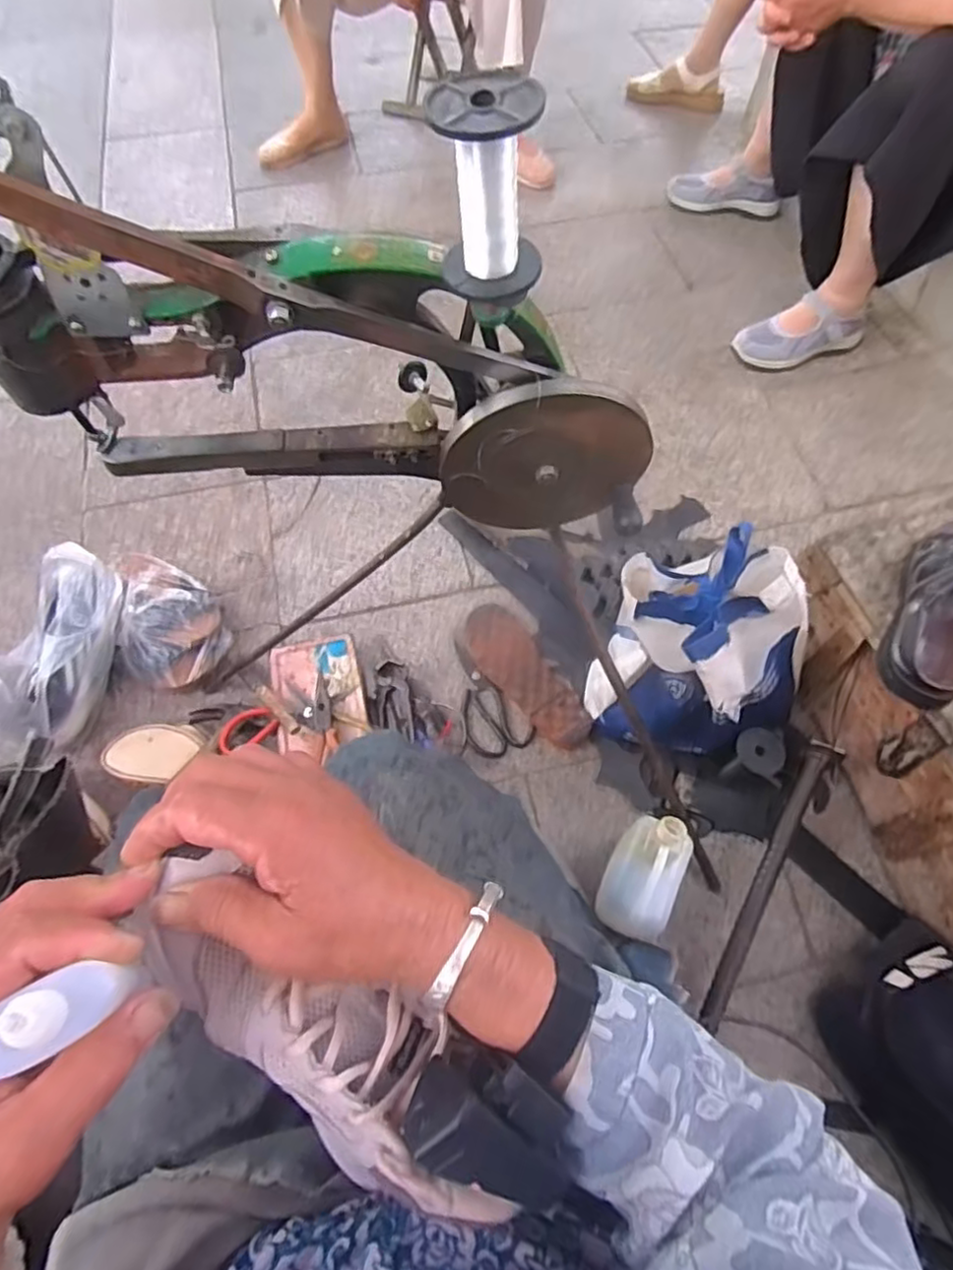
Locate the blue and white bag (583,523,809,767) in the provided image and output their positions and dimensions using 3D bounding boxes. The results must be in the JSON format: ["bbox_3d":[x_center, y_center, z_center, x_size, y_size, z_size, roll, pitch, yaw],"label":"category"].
[{"bbox_3d":[0.272,0.029,0.769,0.241,0.300,0.160,4,63,2],"label":"blue and white bag"}]

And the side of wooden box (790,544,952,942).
[{"bbox_3d":[0.468,0.141,0.755,0.034,0.208,0.458,-17,64,-9],"label":"side of wooden box"}]

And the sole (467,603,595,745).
[{"bbox_3d":[0.064,0.057,0.931,0.090,0.021,0.238,-29,66,-14],"label":"sole"}]

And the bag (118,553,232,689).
[{"bbox_3d":[-0.462,-0.033,0.966,0.151,0.068,0.250,-27,66,-14],"label":"bag"}]

